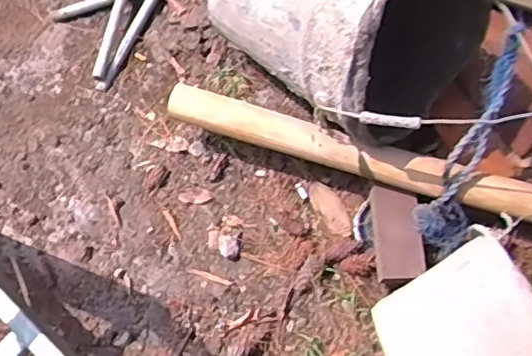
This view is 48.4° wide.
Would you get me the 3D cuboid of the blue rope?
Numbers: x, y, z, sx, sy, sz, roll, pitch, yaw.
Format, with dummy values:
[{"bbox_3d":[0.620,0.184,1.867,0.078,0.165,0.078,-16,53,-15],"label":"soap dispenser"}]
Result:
[{"bbox_3d":[0.309,-0.060,0.893,0.068,0.048,0.347,20,107,9],"label":"blue rope"}]

